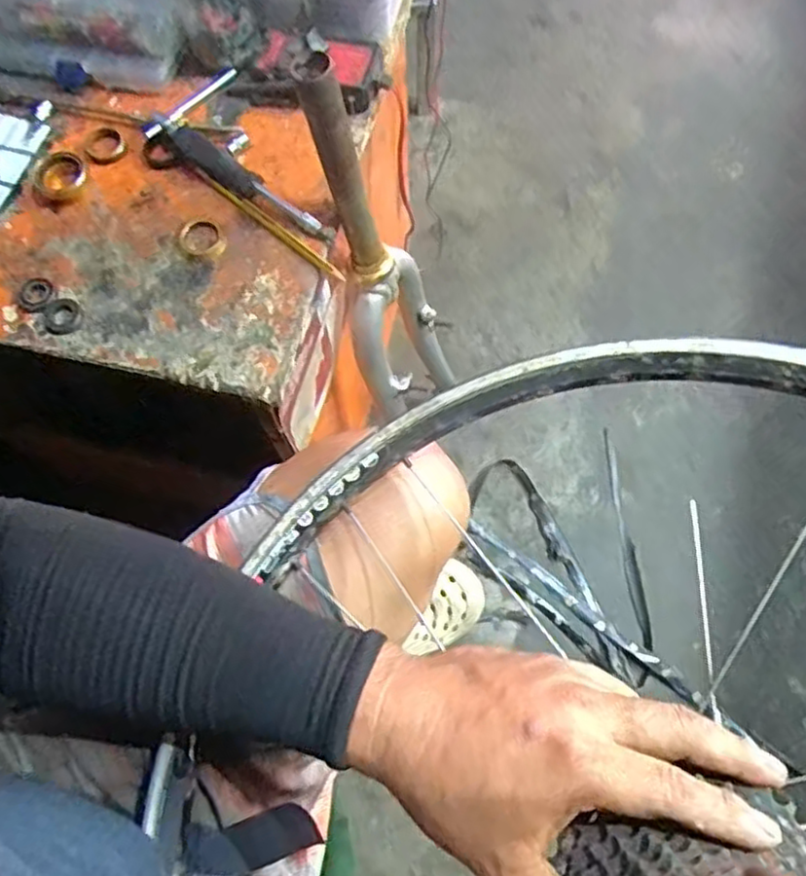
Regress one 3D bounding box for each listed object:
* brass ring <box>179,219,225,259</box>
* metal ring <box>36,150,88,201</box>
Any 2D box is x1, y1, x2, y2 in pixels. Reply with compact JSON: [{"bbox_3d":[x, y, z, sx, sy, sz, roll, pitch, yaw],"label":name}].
[{"bbox_3d":[-0.166,-0.165,0.590,0.035,0.009,0.040,-23,71,-7],"label":"brass ring"},{"bbox_3d":[-0.288,-0.222,0.600,0.043,0.010,0.048,-33,72,-10],"label":"metal ring"}]

